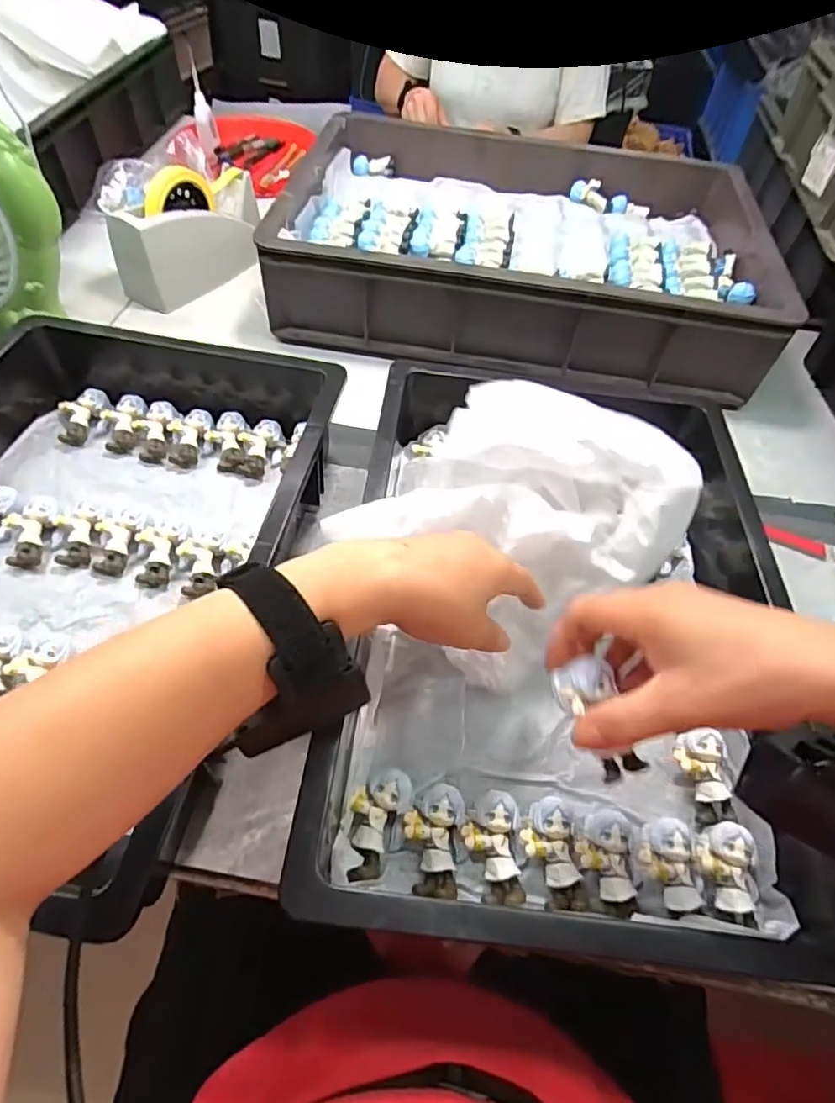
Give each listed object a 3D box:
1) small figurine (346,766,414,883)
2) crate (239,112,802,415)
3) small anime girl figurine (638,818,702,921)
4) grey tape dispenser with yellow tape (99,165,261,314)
[{"bbox_3d":[-0.027,0.179,0.367,0.035,0.031,0.067,15,54,6],"label":"small figurine"},{"bbox_3d":[0.143,-0.392,0.742,0.589,0.127,0.387,12,54,4],"label":"crate"},{"bbox_3d":[0.161,0.205,0.365,0.030,0.031,0.054,0,54,-5],"label":"small anime girl figurine"},{"bbox_3d":[-0.291,-0.416,0.728,0.072,0.118,0.200,29,57,16],"label":"grey tape dispenser with yellow tape"}]

